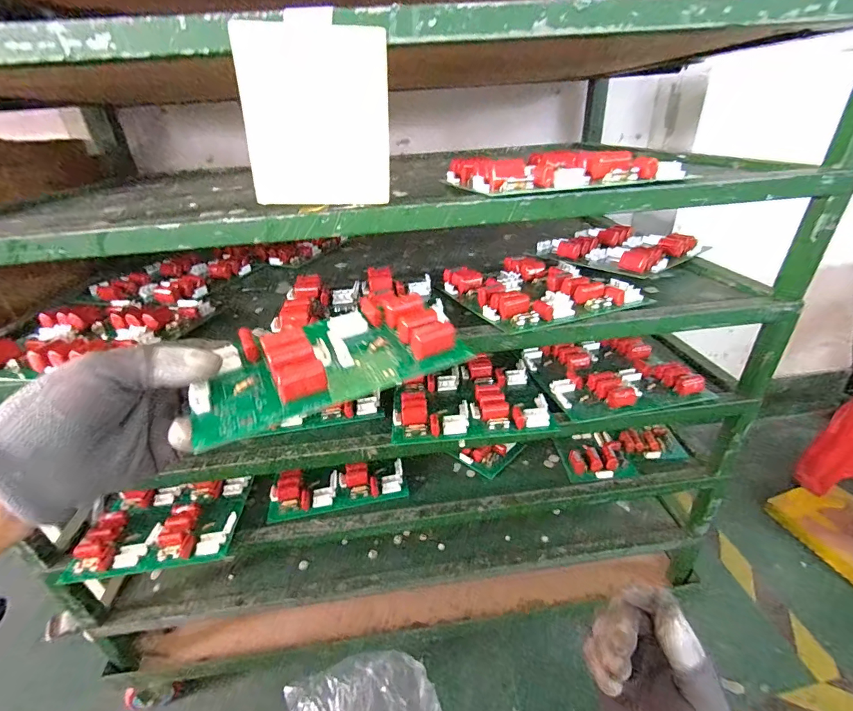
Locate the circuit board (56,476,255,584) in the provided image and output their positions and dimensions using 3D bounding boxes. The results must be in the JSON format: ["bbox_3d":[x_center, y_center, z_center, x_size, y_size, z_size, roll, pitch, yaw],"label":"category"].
[{"bbox_3d":[-0.318,0.206,0.502,0.170,0.031,0.119,-6,30,-4],"label":"circuit board"}]

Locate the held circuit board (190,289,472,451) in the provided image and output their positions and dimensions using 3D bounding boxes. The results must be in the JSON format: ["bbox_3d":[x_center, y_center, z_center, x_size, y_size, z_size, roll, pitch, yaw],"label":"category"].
[{"bbox_3d":[-0.066,-0.001,0.269,0.166,0.030,0.079,-18,46,-21],"label":"held circuit board"}]

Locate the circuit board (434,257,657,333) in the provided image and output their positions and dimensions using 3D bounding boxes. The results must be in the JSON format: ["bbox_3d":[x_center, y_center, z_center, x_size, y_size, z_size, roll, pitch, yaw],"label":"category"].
[{"bbox_3d":[0.122,-0.076,0.454,0.172,0.030,0.160,-16,33,-21],"label":"circuit board"}]

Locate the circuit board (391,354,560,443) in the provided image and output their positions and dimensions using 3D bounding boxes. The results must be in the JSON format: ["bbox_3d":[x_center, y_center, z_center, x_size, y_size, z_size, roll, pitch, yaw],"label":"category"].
[{"bbox_3d":[0.048,0.049,0.487,0.171,0.030,0.134,-5,30,-3],"label":"circuit board"}]

